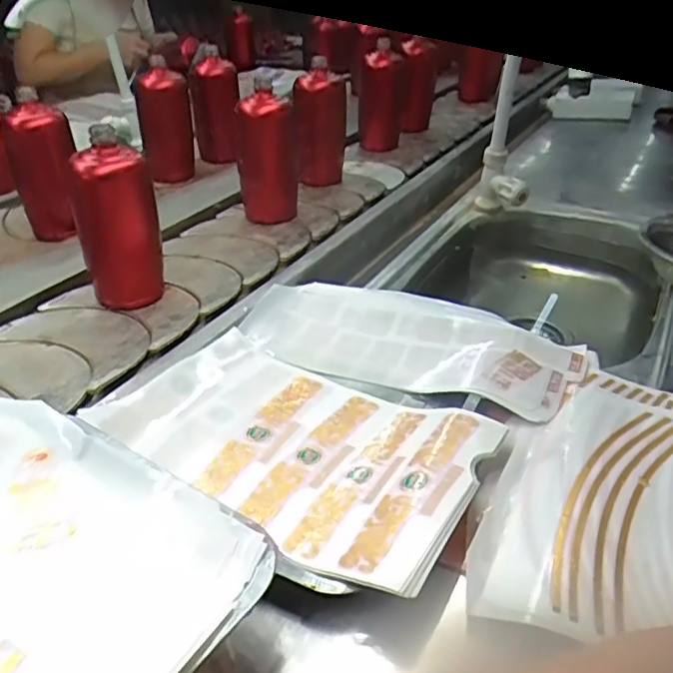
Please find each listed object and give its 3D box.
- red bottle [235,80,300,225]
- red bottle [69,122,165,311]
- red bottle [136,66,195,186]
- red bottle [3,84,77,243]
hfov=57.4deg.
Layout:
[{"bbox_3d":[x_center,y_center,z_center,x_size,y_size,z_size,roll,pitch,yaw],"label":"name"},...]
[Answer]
[{"bbox_3d":[-0.095,-0.257,0.885,0.072,0.183,0.073,-13,36,-19],"label":"red bottle"},{"bbox_3d":[-0.237,-0.122,0.670,0.060,0.183,0.060,19,38,26],"label":"red bottle"},{"bbox_3d":[-0.295,-0.368,1.064,0.068,0.178,0.084,-17,37,-23],"label":"red bottle"},{"bbox_3d":[-0.394,-0.229,0.832,0.074,0.180,0.059,-17,37,-23],"label":"red bottle"}]

